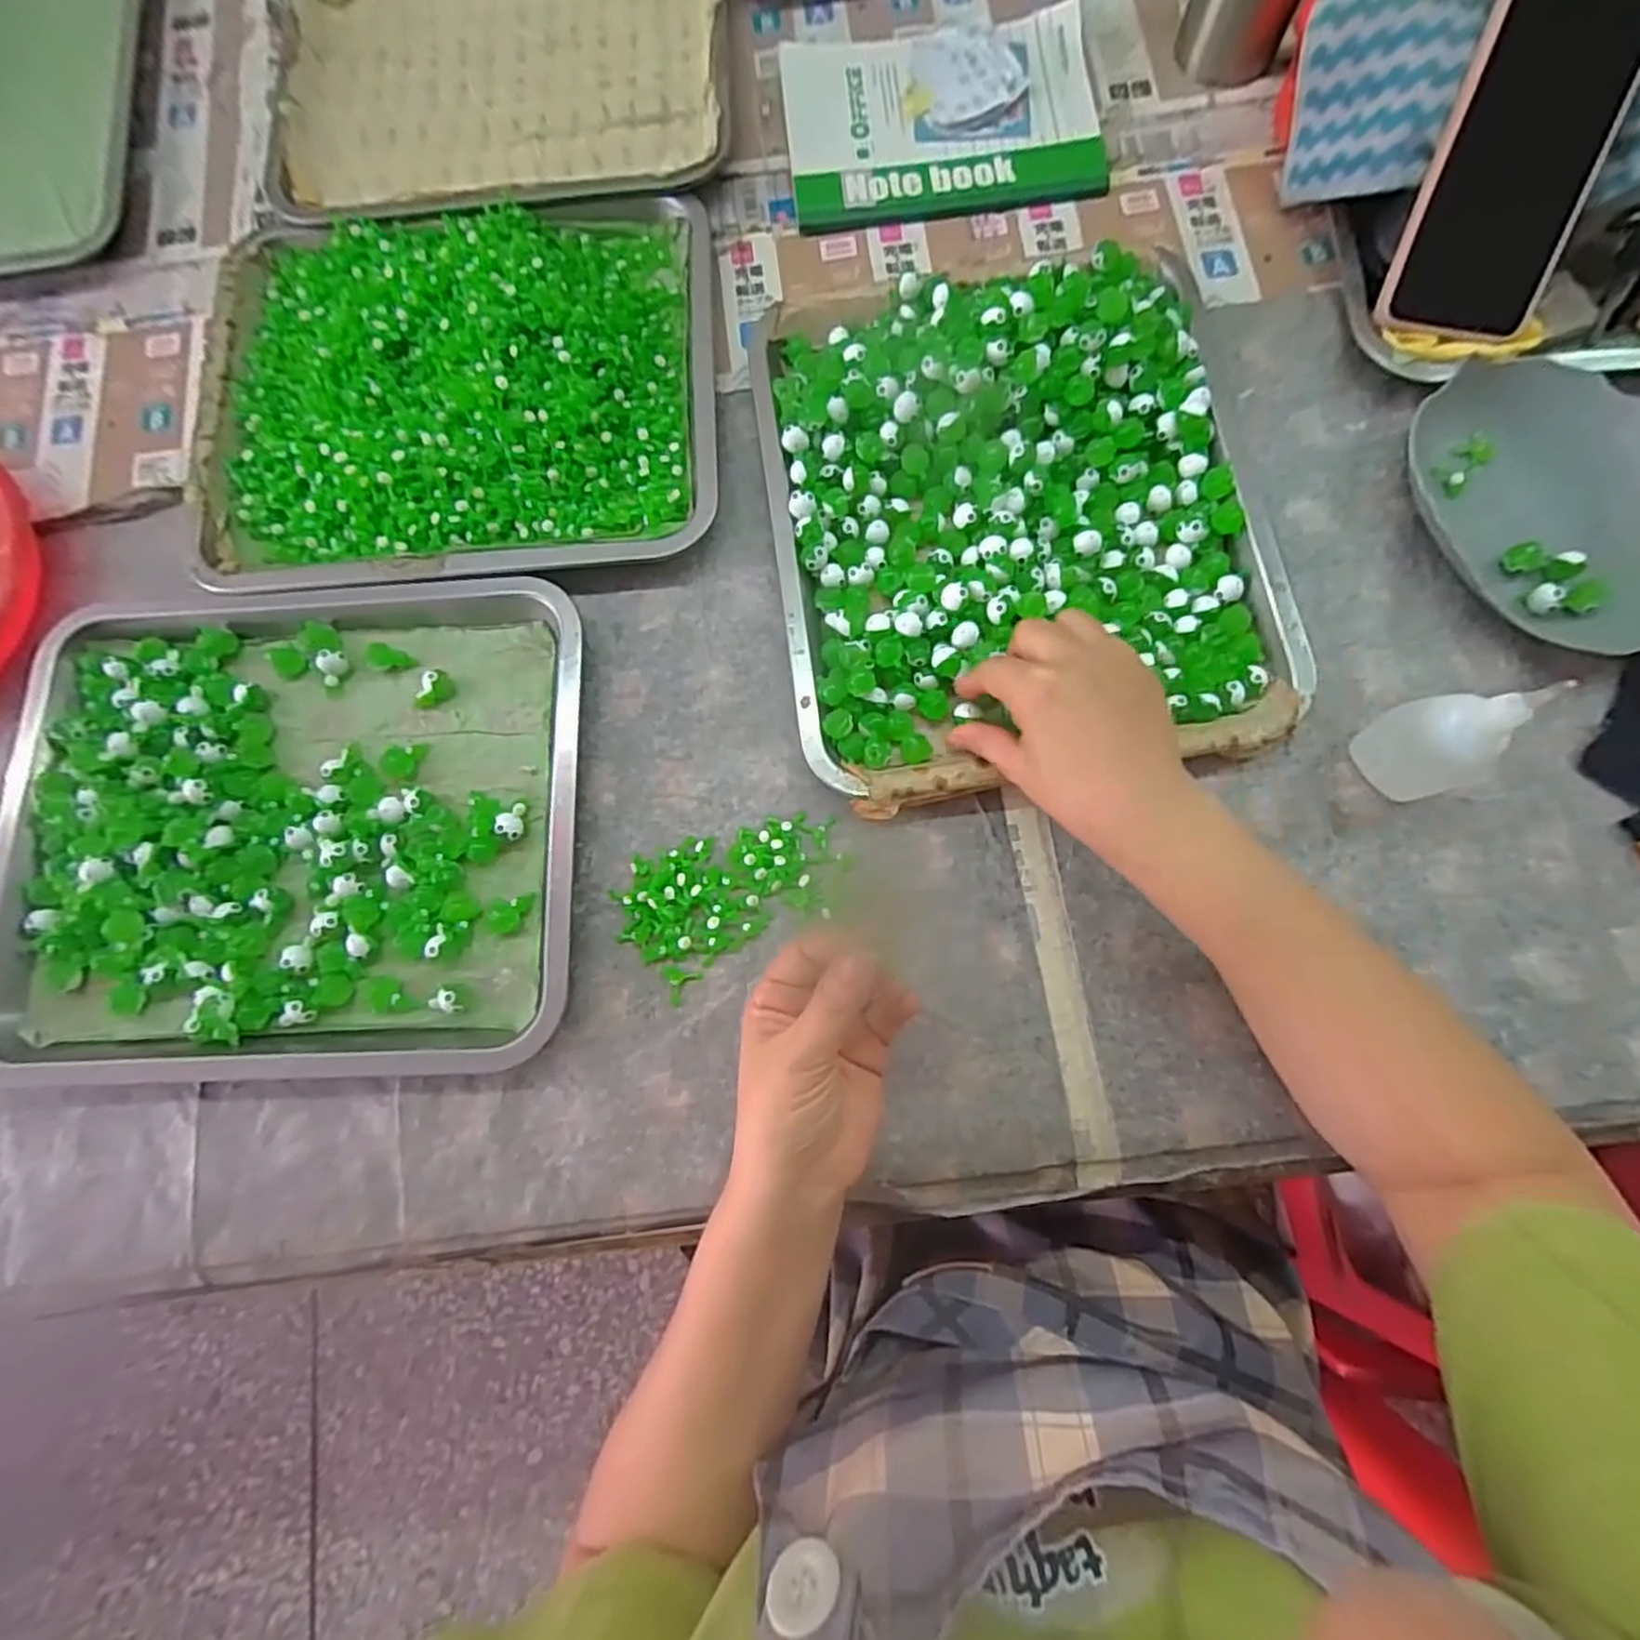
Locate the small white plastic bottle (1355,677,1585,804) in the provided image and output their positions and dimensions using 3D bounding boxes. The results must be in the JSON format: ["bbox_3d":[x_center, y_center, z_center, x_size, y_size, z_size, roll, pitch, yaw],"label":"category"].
[{"bbox_3d":[0.301,-0.040,0.337,0.050,0.086,0.045,-15,80,0],"label":"small white plastic bottle"}]

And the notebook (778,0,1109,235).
[{"bbox_3d":[0.078,-0.453,0.472,0.197,0.013,0.135,-7,80,2],"label":"notebook"}]

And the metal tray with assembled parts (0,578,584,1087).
[{"bbox_3d":[-0.283,0.000,0.389,0.313,0.021,0.260,-3,80,2],"label":"metal tray with assembled parts"}]

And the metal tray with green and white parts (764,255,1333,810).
[{"bbox_3d":[0.104,-0.168,0.392,0.256,0.037,0.297,-8,80,1],"label":"metal tray with green and white parts"}]

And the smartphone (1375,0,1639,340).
[{"bbox_3d":[0.357,-0.338,0.371,0.078,0.012,0.153,10,117,4],"label":"smartphone"}]

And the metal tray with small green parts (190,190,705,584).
[{"bbox_3d":[-0.215,-0.262,0.433,0.302,0.032,0.249,-5,80,2],"label":"metal tray with small green parts"}]

